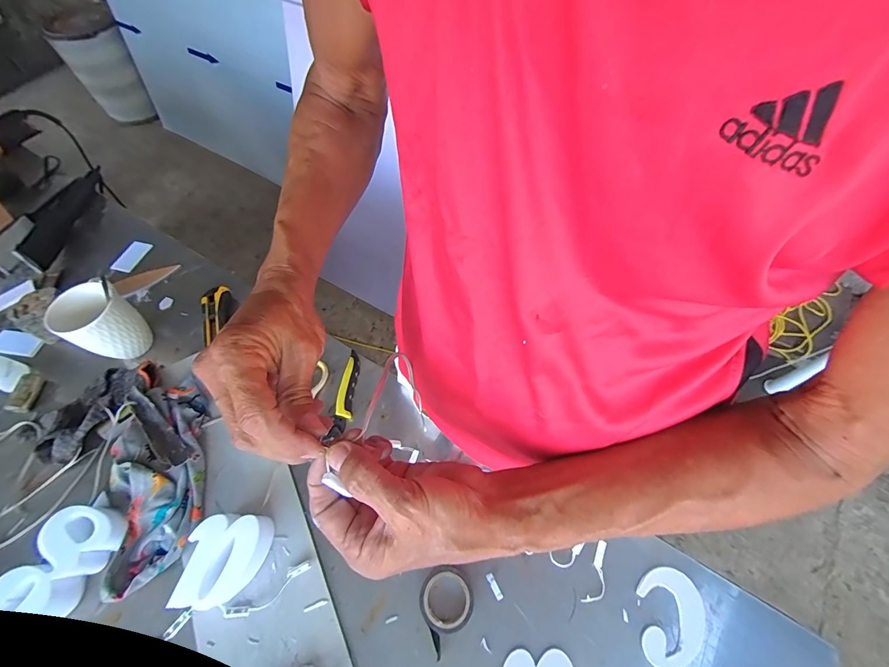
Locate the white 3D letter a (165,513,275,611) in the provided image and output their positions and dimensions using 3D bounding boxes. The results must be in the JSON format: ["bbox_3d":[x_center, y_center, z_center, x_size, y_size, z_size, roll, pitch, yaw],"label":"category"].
[{"bbox_3d":[-0.237,0.246,0.410,0.069,0.045,0.084,-1,59,2],"label":"white 3D letter a"}]

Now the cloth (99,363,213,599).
[{"bbox_3d":[-0.361,0.157,0.469,0.108,0.047,0.276,-16,60,-7],"label":"cloth"}]

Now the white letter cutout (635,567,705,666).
[{"bbox_3d":[0.236,0.292,0.387,0.063,0.009,0.084,4,60,5],"label":"white letter cutout"}]

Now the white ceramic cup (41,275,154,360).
[{"bbox_3d":[-0.486,-0.013,0.542,0.078,0.116,0.082,0,59,1],"label":"white ceramic cup"}]

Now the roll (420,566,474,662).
[{"bbox_3d":[-0.001,0.283,0.394,0.066,0.024,0.056,-39,65,-19],"label":"roll"}]

